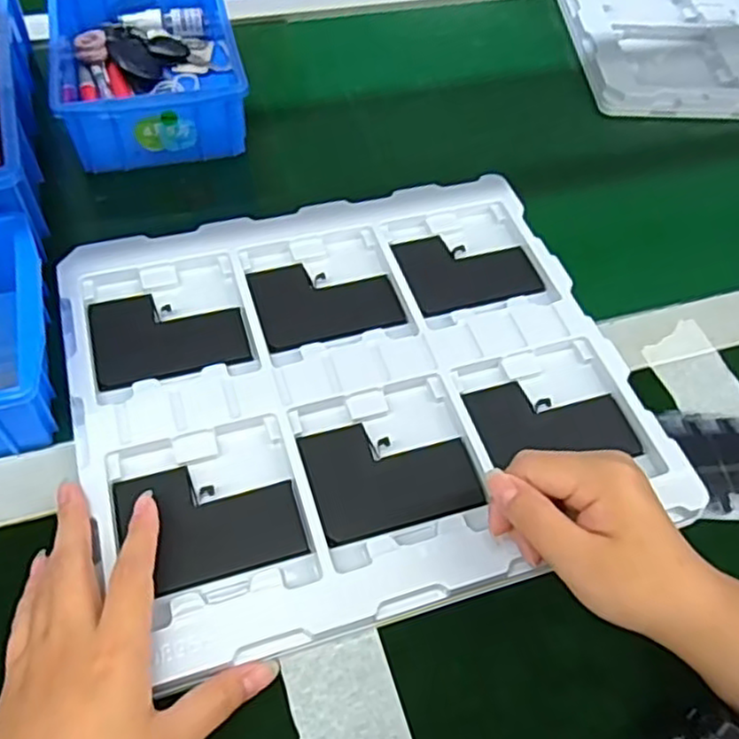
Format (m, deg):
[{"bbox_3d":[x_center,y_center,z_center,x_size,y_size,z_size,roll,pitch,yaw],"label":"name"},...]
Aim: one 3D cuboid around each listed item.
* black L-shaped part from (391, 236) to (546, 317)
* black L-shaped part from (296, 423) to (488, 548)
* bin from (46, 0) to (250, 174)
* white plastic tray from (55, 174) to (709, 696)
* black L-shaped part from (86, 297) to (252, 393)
[{"bbox_3d":[0.065,-0.070,0.474,0.089,0.008,0.062,-13,58,-13],"label":"black L-shaped part"},{"bbox_3d":[0.012,0.056,0.392,0.090,0.004,0.066,-13,58,-13],"label":"black L-shaped part"},{"bbox_3d":[-0.177,-0.248,0.558,0.127,0.057,0.194,-10,58,-11],"label":"bin"},{"bbox_3d":[-0.007,0.003,0.425,0.316,0.012,0.280,-13,58,-13],"label":"white plastic tray"},{"bbox_3d":[-0.122,-0.022,0.431,0.089,0.005,0.066,-12,58,-13],"label":"black L-shaped part"}]

